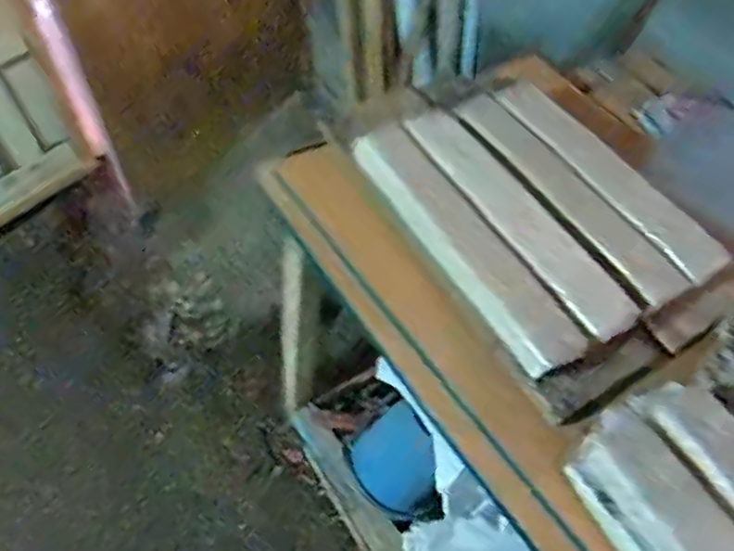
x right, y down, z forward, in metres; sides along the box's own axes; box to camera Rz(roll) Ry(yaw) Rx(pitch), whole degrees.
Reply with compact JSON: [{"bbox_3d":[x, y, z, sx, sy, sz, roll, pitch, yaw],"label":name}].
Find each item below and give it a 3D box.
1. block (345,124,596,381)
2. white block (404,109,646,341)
[{"bbox_3d":[0.107,-0.047,0.736,0.084,0.039,0.376,-26,60,-21],"label":"block"},{"bbox_3d":[0.176,-0.076,0.767,0.077,0.039,0.363,-29,61,-22],"label":"white block"}]

